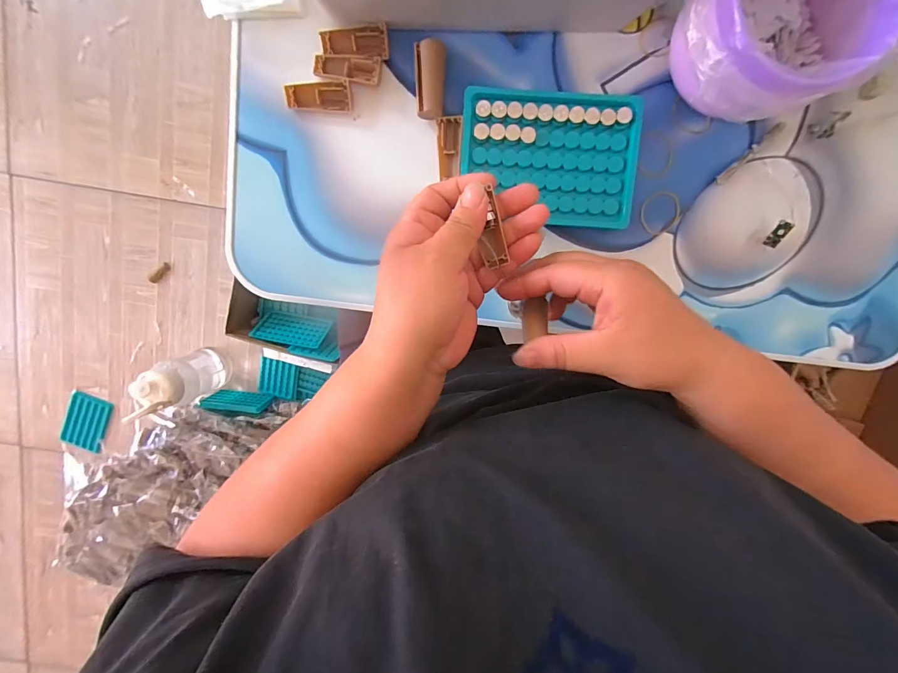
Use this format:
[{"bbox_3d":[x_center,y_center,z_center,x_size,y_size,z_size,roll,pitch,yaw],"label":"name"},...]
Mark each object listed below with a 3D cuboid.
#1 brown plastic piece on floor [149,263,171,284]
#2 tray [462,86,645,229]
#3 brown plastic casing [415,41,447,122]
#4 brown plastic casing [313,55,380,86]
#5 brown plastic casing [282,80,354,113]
[{"bbox_3d":[-0.617,-0.135,0.838,0.060,0.006,0.019,-40,98,1],"label":"brown plastic piece on floor"},{"bbox_3d":[0.076,-0.139,0.297,0.130,0.019,0.100,3,100,-1],"label":"tray"},{"bbox_3d":[-0.014,-0.192,0.292,0.022,0.008,0.055,2,100,-1],"label":"brown plastic casing"},{"bbox_3d":[-0.076,-0.200,0.291,0.048,0.005,0.019,7,100,-2],"label":"brown plastic casing"},{"bbox_3d":[-0.099,-0.181,0.296,0.049,0.012,0.020,-1,100,0],"label":"brown plastic casing"}]

